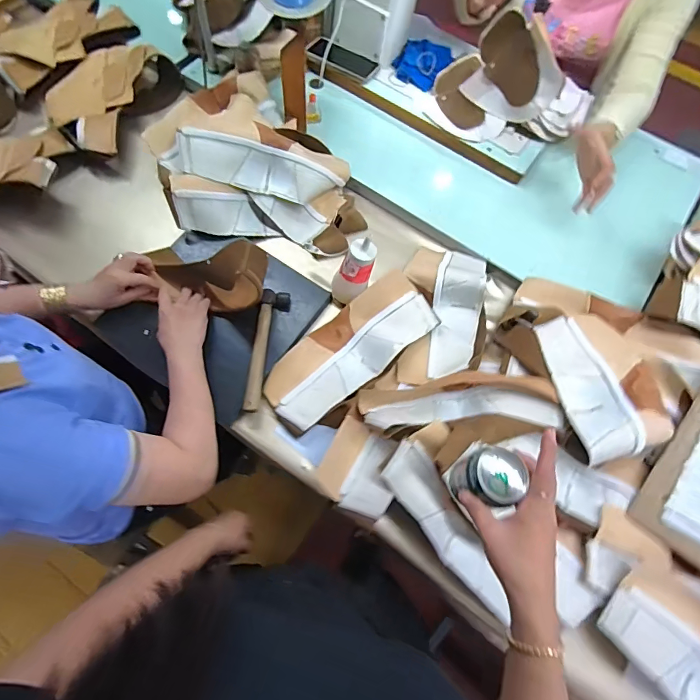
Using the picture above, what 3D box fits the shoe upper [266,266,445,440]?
[{"bbox_3d":[0.000,-0.001,0.754,0.332,0.048,0.136,-37,73,-16],"label":"shoe upper"}]

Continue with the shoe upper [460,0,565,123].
[{"bbox_3d":[0.330,-0.554,0.859,0.186,0.182,0.066,35,71,12],"label":"shoe upper"}]

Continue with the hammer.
[{"bbox_3d":[-0.145,-0.003,0.727,0.047,0.028,0.219,8,67,1],"label":"hammer"}]

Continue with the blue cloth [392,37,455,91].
[{"bbox_3d":[0.166,-0.661,0.978,0.105,0.032,0.139,27,69,9],"label":"blue cloth"}]

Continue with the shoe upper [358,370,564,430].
[{"bbox_3d":[0.176,0.085,0.691,0.316,0.054,0.099,0,67,-2],"label":"shoe upper"}]

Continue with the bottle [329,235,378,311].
[{"bbox_3d":[0.008,-0.137,0.748,0.056,0.154,0.054,-24,69,-33],"label":"bottle"}]

